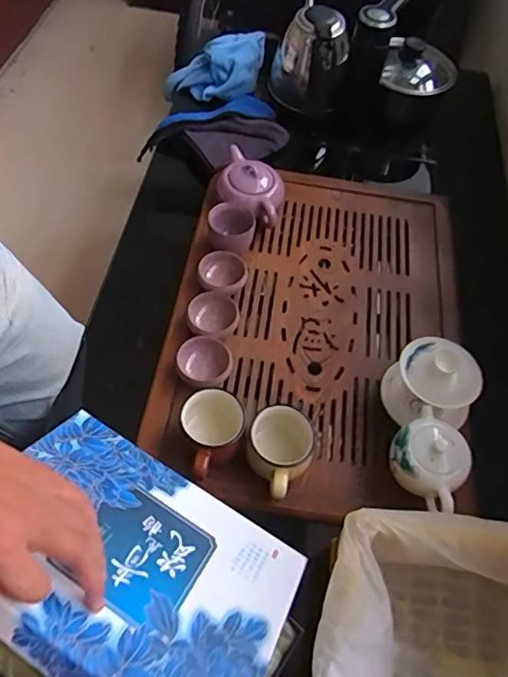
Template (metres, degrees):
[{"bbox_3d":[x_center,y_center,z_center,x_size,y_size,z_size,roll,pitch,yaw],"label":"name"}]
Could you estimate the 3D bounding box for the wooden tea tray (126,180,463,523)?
[{"bbox_3d":[0.093,-0.044,0.699,0.383,0.068,0.538,9,53,3],"label":"wooden tea tray"}]

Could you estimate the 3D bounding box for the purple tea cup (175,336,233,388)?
[{"bbox_3d":[-0.060,0.032,0.637,0.064,0.033,0.065,1,53,-2],"label":"purple tea cup"}]

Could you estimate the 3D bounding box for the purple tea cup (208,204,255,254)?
[{"bbox_3d":[-0.032,-0.147,0.735,0.059,0.058,0.061,1,53,-2],"label":"purple tea cup"}]

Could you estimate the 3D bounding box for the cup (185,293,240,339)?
[{"bbox_3d":[-0.053,-0.023,0.674,0.065,0.032,0.072,-2,53,-4],"label":"cup"}]

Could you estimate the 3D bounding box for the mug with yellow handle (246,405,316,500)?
[{"bbox_3d":[0.028,0.122,0.573,0.070,0.061,0.095,17,54,9],"label":"mug with yellow handle"}]

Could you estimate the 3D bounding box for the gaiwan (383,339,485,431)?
[{"bbox_3d":[0.206,0.055,0.614,0.102,0.083,0.092,29,57,18],"label":"gaiwan"}]

